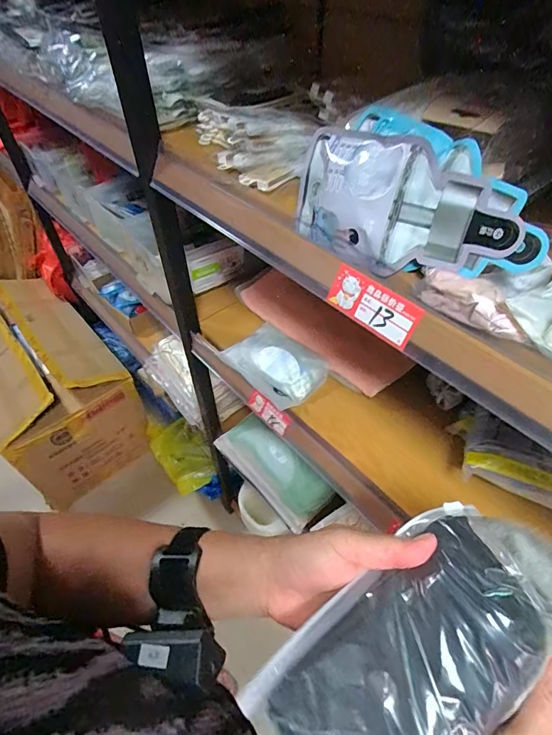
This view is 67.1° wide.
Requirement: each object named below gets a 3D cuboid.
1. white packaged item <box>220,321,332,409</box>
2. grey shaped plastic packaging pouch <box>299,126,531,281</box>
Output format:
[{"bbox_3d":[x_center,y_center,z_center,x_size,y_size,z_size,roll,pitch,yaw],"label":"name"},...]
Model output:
[{"bbox_3d":[-0.001,-0.004,0.699,0.162,0.057,0.095,36,59,28],"label":"white packaged item"},{"bbox_3d":[0.097,-0.128,0.342,0.191,0.097,0.025,35,36,27],"label":"grey shaped plastic packaging pouch"}]

